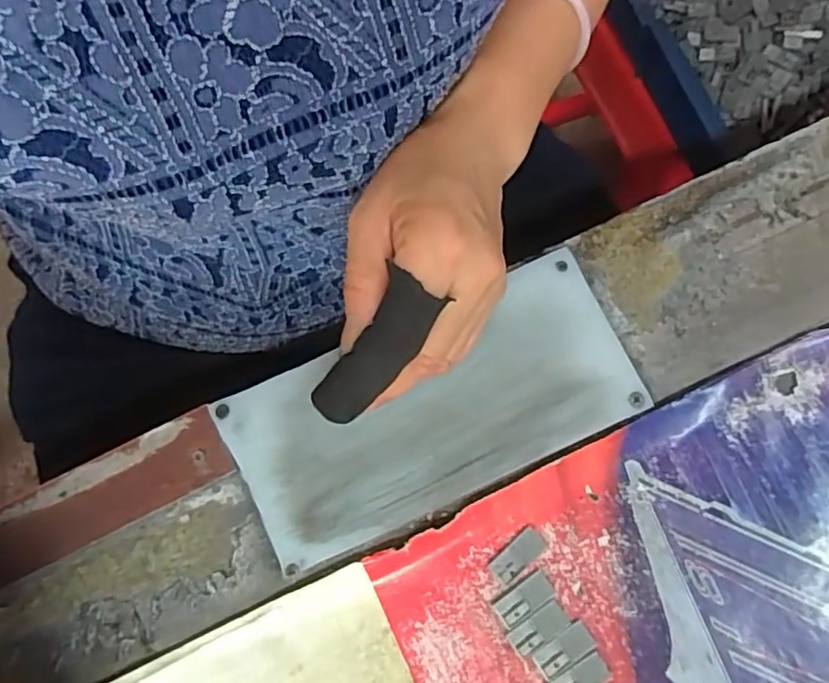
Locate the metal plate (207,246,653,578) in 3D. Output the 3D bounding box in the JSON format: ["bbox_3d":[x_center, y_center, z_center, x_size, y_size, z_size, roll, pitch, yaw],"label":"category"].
[{"bbox_3d":[0.009,0.032,0.313,0.199,0.006,0.091,-25,75,-5],"label":"metal plate"}]

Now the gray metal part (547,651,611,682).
[{"bbox_3d":[0.073,0.152,0.281,0.028,0.004,0.013,-29,74,-8],"label":"gray metal part"}]

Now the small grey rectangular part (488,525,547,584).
[{"bbox_3d":[0.049,0.101,0.296,0.028,0.004,0.013,-39,76,-10],"label":"small grey rectangular part"}]

